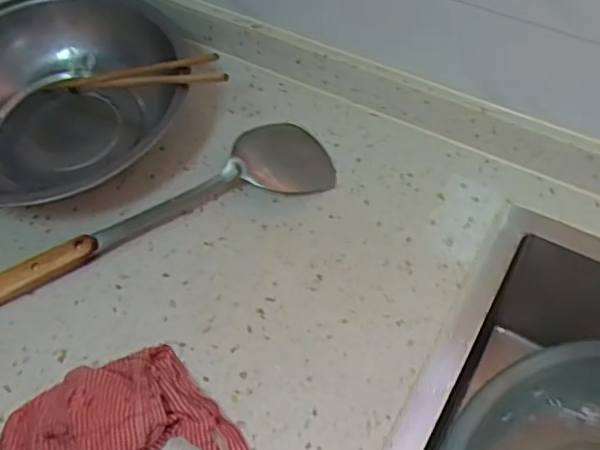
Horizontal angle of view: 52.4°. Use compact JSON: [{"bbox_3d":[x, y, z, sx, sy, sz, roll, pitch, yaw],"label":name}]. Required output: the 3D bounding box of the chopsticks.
[{"bbox_3d":[-0.165,-0.150,0.615,0.256,0.015,0.042,5,55,37],"label":"chopsticks"}]

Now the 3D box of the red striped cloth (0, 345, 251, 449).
[{"bbox_3d":[-0.153,0.162,0.463,0.189,0.040,0.110,-24,60,-11],"label":"red striped cloth"}]

